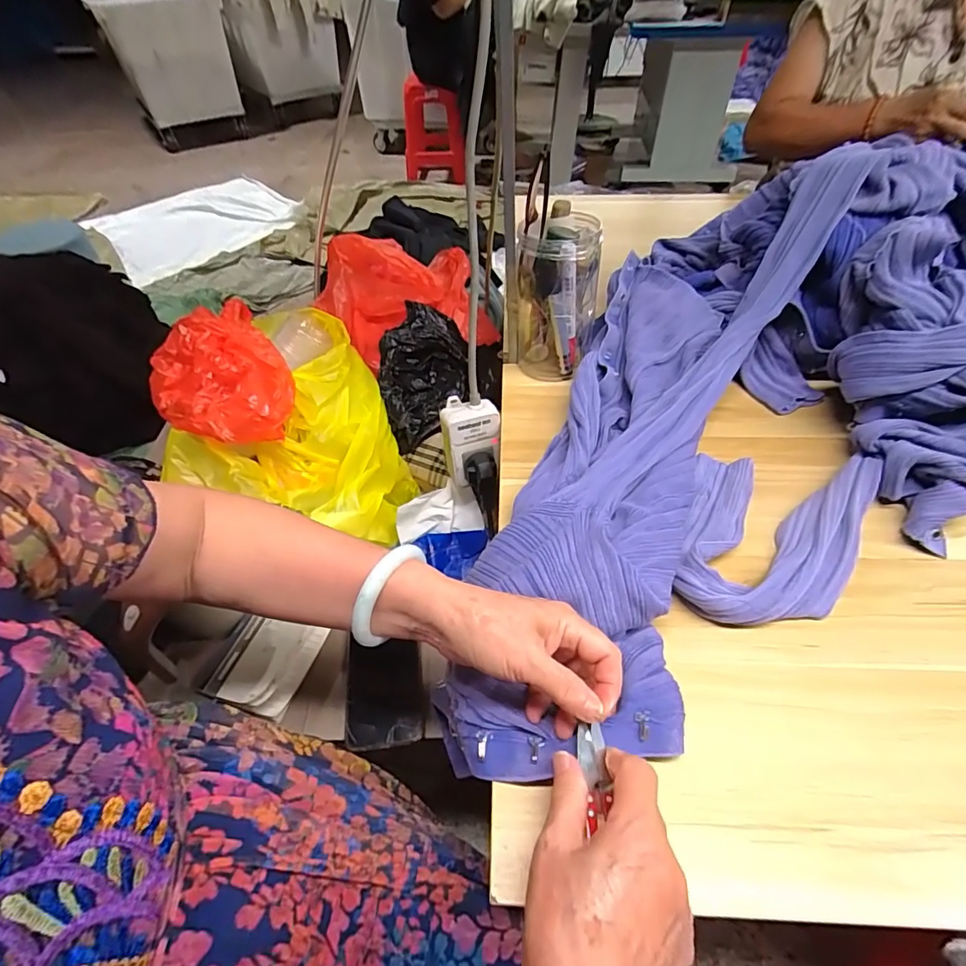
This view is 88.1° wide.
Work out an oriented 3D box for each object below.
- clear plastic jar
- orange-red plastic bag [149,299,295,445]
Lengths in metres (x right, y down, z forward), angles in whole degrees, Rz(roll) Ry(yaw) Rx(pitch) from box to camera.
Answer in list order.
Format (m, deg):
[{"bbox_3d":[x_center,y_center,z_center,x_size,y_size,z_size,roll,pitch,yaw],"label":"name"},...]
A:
[{"bbox_3d":[0.081,-0.196,0.542,0.081,0.153,0.079,-1,49,1],"label":"clear plastic jar"},{"bbox_3d":[-0.307,-0.131,0.572,0.145,0.078,0.216,-30,55,-22],"label":"orange-red plastic bag"}]

